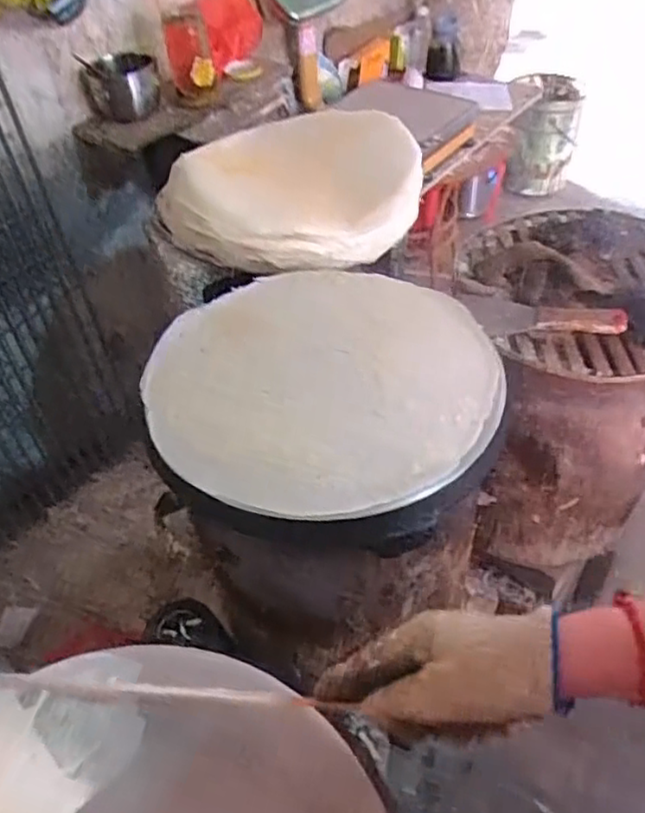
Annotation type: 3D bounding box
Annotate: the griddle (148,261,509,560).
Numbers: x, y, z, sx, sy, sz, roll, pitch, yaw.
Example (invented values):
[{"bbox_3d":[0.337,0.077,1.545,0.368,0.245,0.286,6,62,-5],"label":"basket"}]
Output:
[{"bbox_3d":[0.002,-0.031,0.734,0.389,0.056,0.390,5,46,10],"label":"griddle"}]

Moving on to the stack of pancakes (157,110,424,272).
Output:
[{"bbox_3d":[-0.038,-0.333,1.013,0.383,0.114,0.311,-23,48,-17],"label":"stack of pancakes"}]

